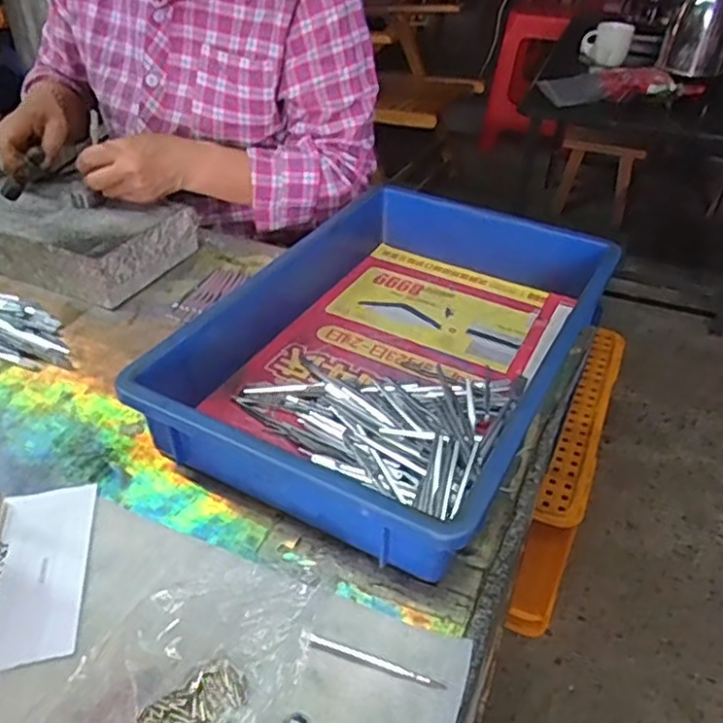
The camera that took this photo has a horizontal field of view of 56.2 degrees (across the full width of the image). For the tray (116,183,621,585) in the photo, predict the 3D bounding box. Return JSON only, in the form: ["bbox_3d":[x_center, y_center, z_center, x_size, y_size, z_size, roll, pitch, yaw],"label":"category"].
[{"bbox_3d":[0.027,-0.023,0.628,0.294,0.084,0.423,17,41,23],"label":"tray"}]

